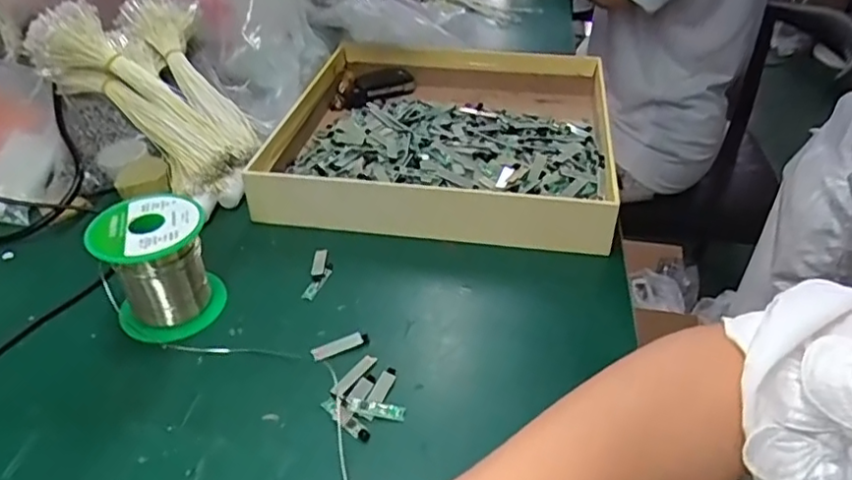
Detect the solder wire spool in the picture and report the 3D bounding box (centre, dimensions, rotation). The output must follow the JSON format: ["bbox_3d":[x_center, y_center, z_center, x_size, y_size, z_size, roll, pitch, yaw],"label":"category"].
[{"bbox_3d":[-0.174,0.017,0.410,0.064,0.073,0.064,0,37,0],"label":"solder wire spool"}]

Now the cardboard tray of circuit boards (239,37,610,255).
[{"bbox_3d":[0.022,-0.102,0.583,0.281,0.072,0.280,7,37,8],"label":"cardboard tray of circuit boards"}]

